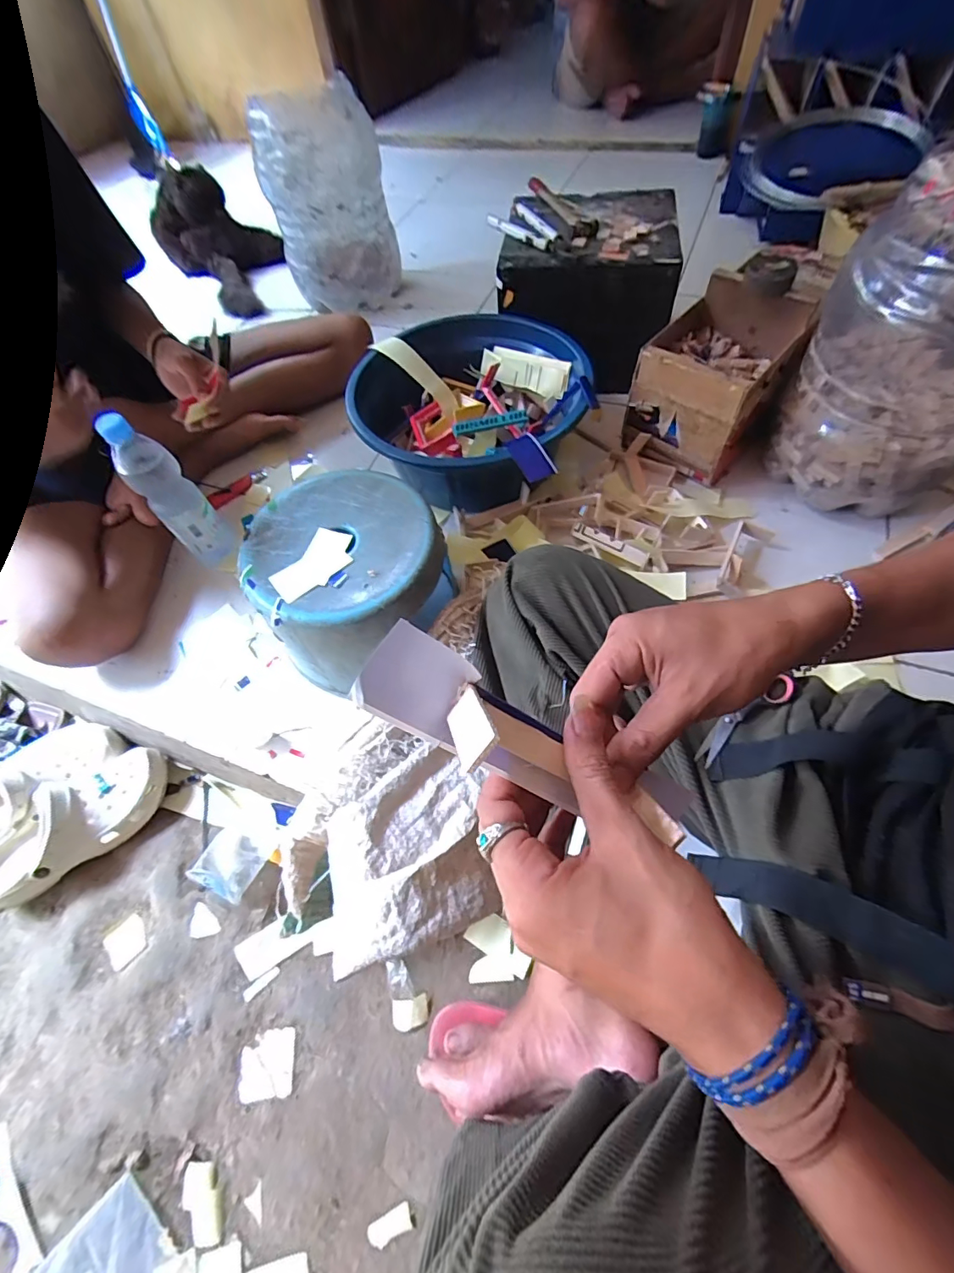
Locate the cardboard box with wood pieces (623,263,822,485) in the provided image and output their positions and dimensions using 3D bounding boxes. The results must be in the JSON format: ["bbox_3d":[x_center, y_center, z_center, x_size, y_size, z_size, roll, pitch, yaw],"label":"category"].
[{"bbox_3d":[0.346,-0.372,0.732,0.172,0.194,0.168,34,68,22],"label":"cardboard box with wood pieces"}]

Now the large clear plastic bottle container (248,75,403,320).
[{"bbox_3d":[-0.285,-0.828,0.953,0.177,0.310,0.175,25,64,18],"label":"large clear plastic bottle container"}]

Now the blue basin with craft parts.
[{"bbox_3d":[-0.015,-0.339,0.769,0.338,0.146,0.332,-2,59,4],"label":"blue basin with craft parts"}]

